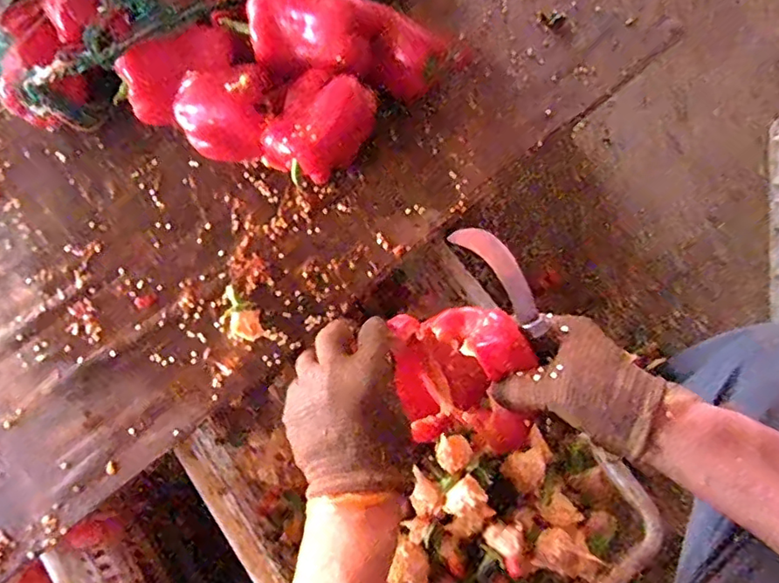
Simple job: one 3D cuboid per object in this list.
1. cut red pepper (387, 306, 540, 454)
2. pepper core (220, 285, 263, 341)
[{"bbox_3d":[0.042,0.068,0.452,0.125,0.109,0.106,-1,72,1],"label":"cut red pepper"},{"bbox_3d":[-0.147,0.024,0.549,0.059,0.022,0.032,42,78,13],"label":"pepper core"}]

